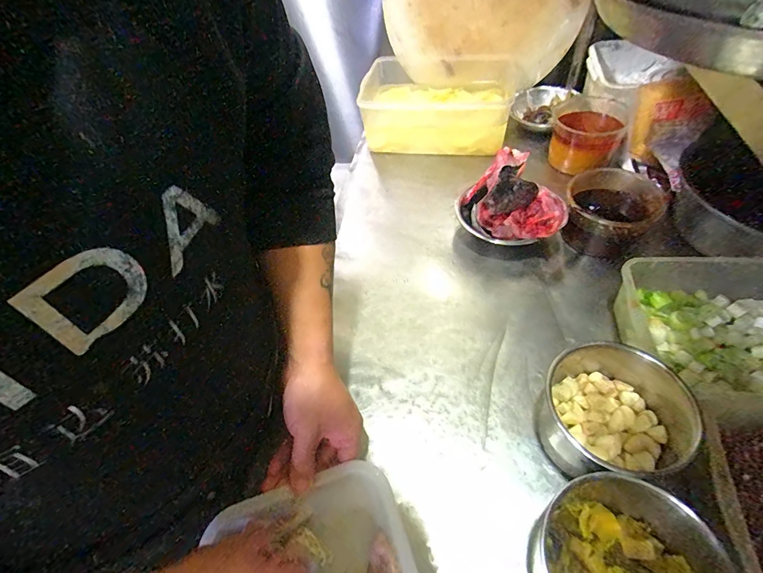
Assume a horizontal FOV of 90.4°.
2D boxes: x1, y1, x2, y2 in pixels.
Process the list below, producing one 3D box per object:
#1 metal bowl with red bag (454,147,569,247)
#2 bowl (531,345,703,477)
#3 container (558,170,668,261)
[{"bbox_3d":[0.208,-0.138,0.619,0.156,0.125,0.139,0,51,9],"label":"metal bowl with red bag"},{"bbox_3d":[0.237,0.143,0.405,0.140,0.099,0.134,-4,50,5],"label":"bowl"},{"bbox_3d":[0.370,-0.122,0.626,0.139,0.094,0.164,26,59,27],"label":"container"}]

